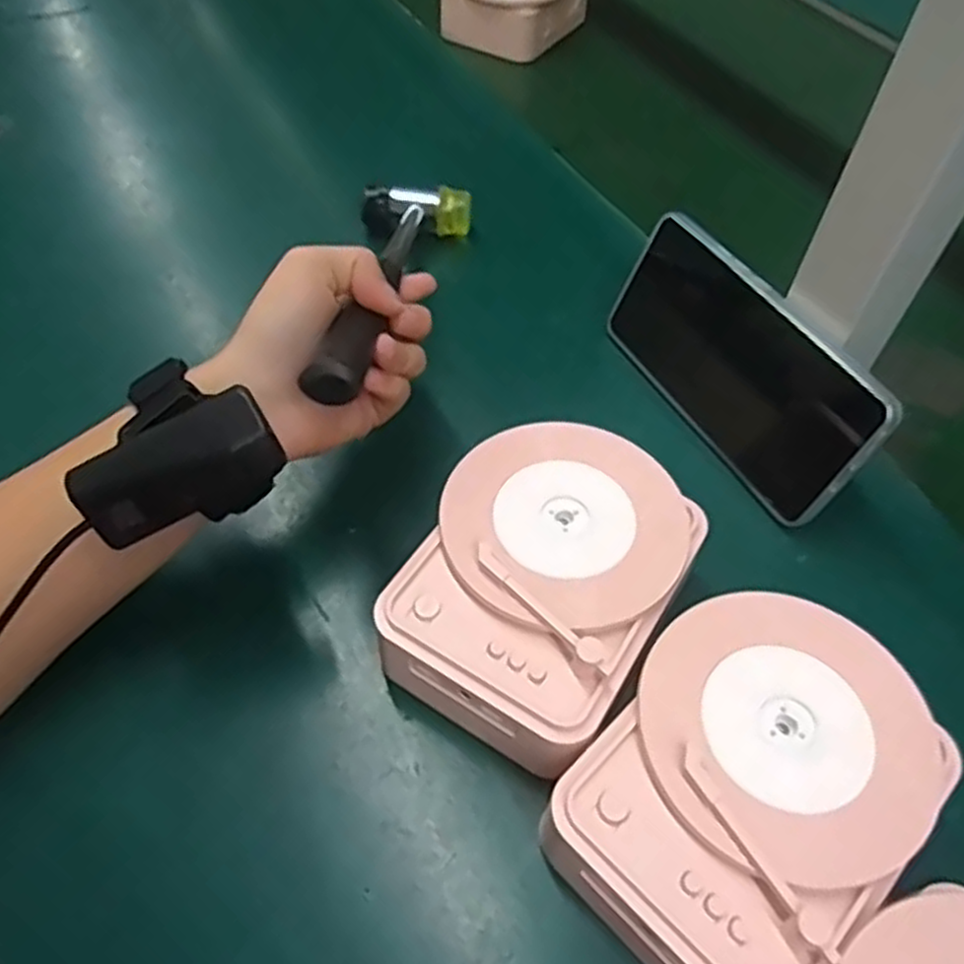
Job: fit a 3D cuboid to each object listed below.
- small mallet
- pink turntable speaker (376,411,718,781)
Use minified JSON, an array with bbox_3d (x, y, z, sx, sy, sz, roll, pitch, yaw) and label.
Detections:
[{"bbox_3d":[-0.047,-0.110,0.398,0.062,0.026,0.260,4,32,1],"label":"small mallet"},{"bbox_3d":[0.026,0.040,0.325,0.098,0.048,0.131,27,56,18],"label":"pink turntable speaker"}]

